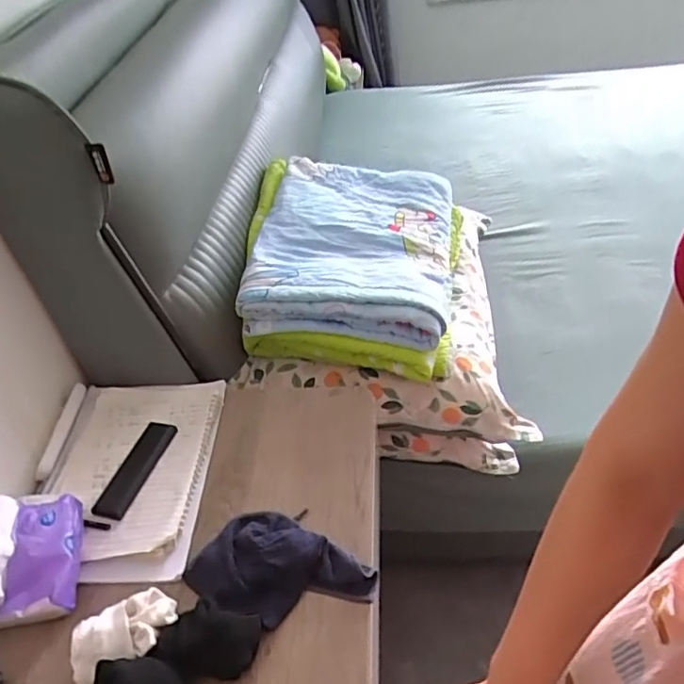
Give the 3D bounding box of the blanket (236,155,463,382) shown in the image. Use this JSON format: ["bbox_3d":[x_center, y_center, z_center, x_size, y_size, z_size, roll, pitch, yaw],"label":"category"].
[{"bbox_3d":[0.014,-0.160,1.009,0.358,0.135,0.436,3,43,12],"label":"blanket"}]

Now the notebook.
[{"bbox_3d":[-0.267,0.150,0.747,0.175,0.016,0.261,0,44,1],"label":"notebook"}]

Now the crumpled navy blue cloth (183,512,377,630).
[{"bbox_3d":[-0.071,0.247,0.617,0.178,0.024,0.124,23,50,30],"label":"crumpled navy blue cloth"}]

